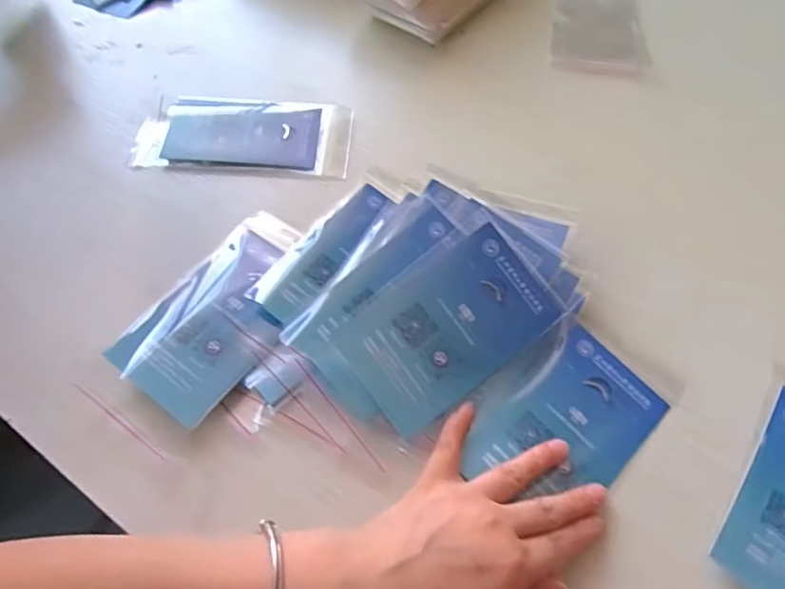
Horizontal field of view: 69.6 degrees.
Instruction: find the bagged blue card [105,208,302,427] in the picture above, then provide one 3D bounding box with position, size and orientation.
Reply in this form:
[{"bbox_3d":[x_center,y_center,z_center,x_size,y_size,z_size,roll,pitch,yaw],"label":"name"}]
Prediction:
[{"bbox_3d":[-0.115,0.008,0.396,0.086,0.014,0.156,30,63,16],"label":"bagged blue card"}]

